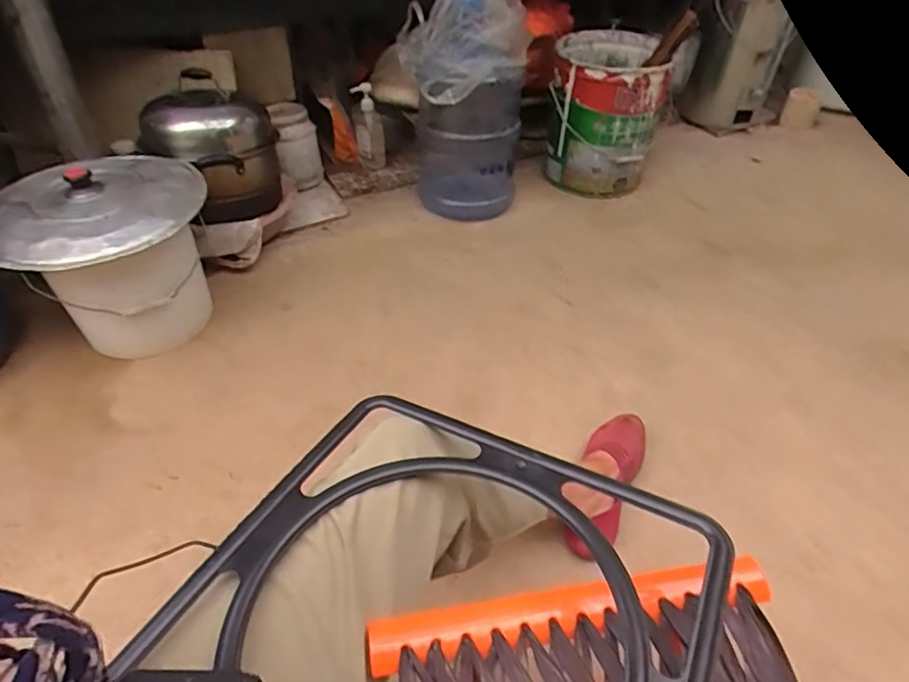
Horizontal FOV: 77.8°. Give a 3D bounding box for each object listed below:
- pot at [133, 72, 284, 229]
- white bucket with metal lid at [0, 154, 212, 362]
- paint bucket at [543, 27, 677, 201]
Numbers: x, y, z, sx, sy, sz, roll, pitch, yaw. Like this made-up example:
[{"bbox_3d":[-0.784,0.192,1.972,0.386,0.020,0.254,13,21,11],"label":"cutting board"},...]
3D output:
[{"bbox_3d":[-0.508,-0.400,1.179,0.258,0.259,0.254,-18,48,-19],"label":"pot"},{"bbox_3d":[-0.592,-0.154,1.015,0.303,0.261,0.317,1,45,-1],"label":"white bucket with metal lid"},{"bbox_3d":[0.380,-0.580,1.447,0.258,0.303,0.282,10,46,8],"label":"paint bucket"}]

